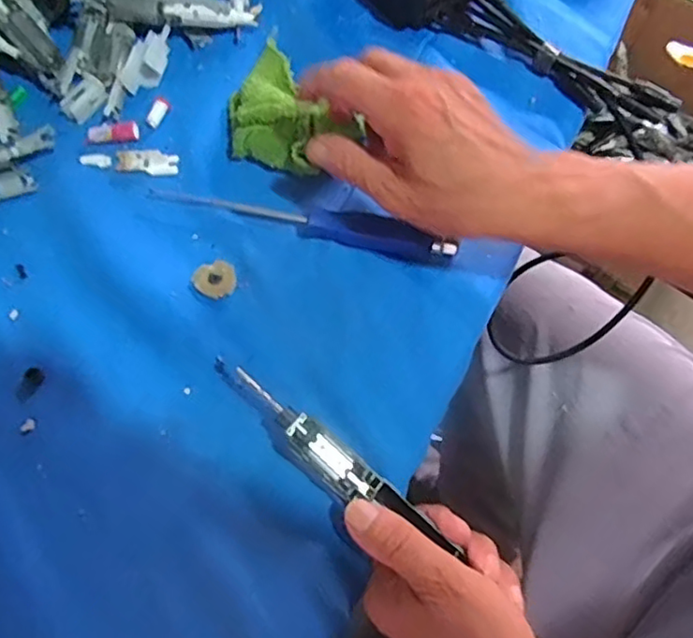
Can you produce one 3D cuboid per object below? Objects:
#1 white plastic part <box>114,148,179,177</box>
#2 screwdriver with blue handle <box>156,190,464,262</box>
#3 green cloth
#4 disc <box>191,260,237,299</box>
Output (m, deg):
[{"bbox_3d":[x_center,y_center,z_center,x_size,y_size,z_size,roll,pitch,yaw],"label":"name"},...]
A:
[{"bbox_3d":[-0.130,-0.104,0.407,0.041,0.004,0.018,9,71,5],"label":"white plastic part"},{"bbox_3d":[-0.028,-0.061,0.383,0.189,0.013,0.016,14,71,7],"label":"screwdriver with blue handle"},{"bbox_3d":[-0.041,-0.126,0.397,0.062,0.028,0.089,-38,74,-11],"label":"green cloth"},{"bbox_3d":[-0.079,-0.023,0.373,0.025,0.006,0.023,-1,70,2],"label":"disc"}]

